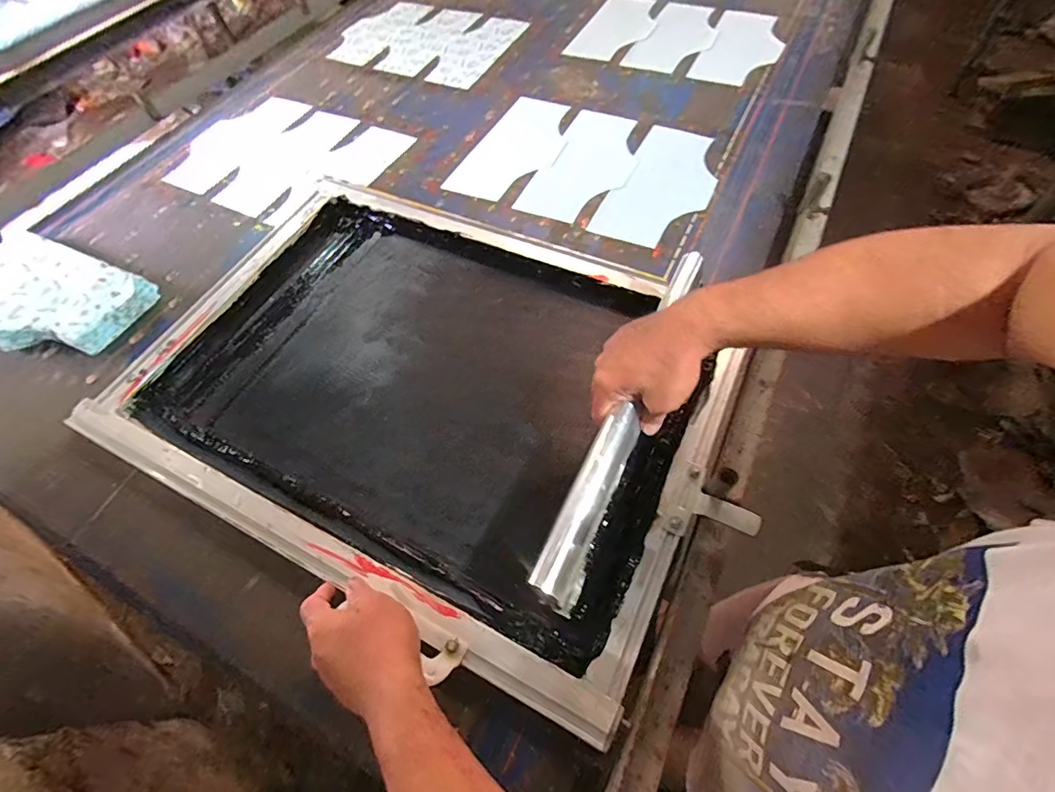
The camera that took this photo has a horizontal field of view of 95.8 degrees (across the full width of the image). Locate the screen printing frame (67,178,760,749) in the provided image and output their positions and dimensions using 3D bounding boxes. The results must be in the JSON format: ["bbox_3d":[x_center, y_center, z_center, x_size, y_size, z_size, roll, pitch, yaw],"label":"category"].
[{"bbox_3d":[-0.134,-0.027,0.636,0.751,0.065,0.532,24,61,19],"label":"screen printing frame"}]

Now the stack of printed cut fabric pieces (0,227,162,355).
[{"bbox_3d":[-0.776,-0.166,0.751,0.378,0.044,0.187,20,66,21],"label":"stack of printed cut fabric pieces"}]

